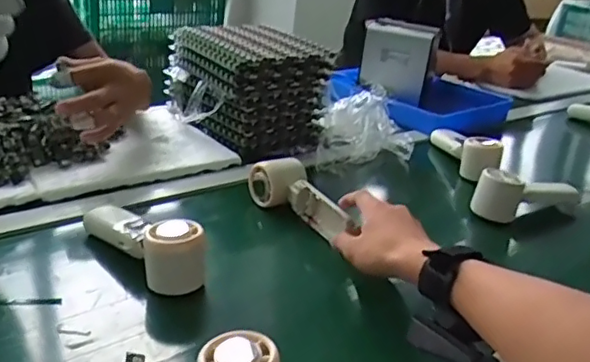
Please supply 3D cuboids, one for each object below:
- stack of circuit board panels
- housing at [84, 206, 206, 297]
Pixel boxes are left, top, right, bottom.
[{"bbox_3d":[-0.068,-0.153,0.962,0.193,0.159,0.235,-10,28,-32],"label":"stack of circuit board panels"},{"bbox_3d":[-0.148,0.054,0.597,0.152,0.053,0.051,25,30,38],"label":"housing"}]

